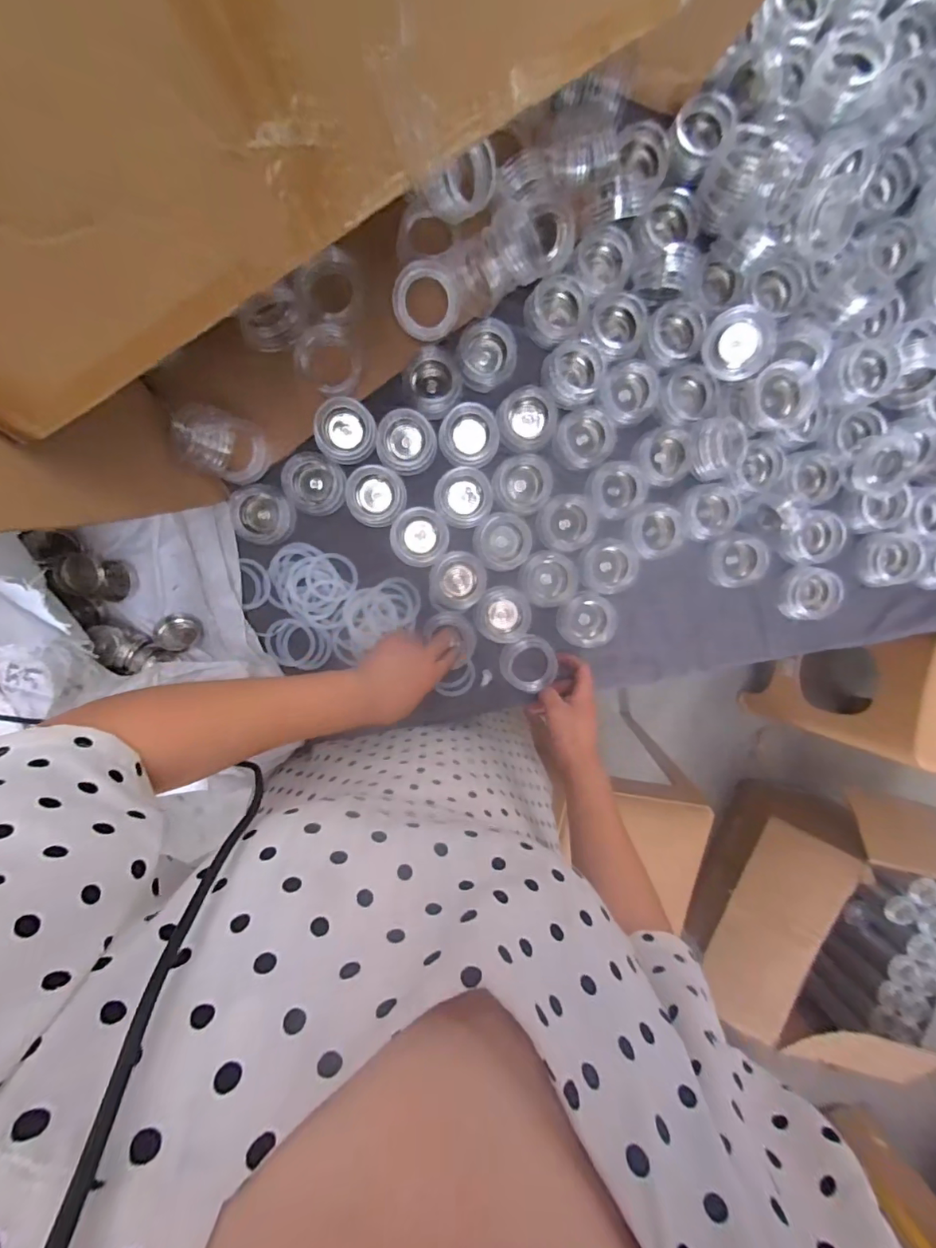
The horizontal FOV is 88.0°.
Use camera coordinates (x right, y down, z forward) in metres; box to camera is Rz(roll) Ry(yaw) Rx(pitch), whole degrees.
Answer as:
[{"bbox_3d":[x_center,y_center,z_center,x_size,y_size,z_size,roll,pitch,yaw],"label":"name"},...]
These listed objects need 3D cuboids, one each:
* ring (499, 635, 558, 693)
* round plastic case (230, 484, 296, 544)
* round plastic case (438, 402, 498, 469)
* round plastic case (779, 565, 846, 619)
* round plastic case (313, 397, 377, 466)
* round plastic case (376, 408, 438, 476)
[{"bbox_3d":[0.070,0.045,0.556,0.063,0.014,0.065,-2,80,11],"label":"ring"},{"bbox_3d":[-0.219,-0.116,0.517,0.062,0.019,0.061,-1,99,-4],"label":"round plastic case"},{"bbox_3d":[0.001,-0.202,0.519,0.061,0.019,0.061,-1,99,-4],"label":"round plastic case"},{"bbox_3d":[0.400,-0.036,0.567,0.066,0.023,0.062,-1,99,-4],"label":"round plastic case"},{"bbox_3d":[-0.128,-0.202,0.508,0.060,0.021,0.060,-1,99,-4],"label":"round plastic case"},{"bbox_3d":[-0.065,-0.193,0.516,0.062,0.014,0.063,-1,99,-4],"label":"round plastic case"}]

